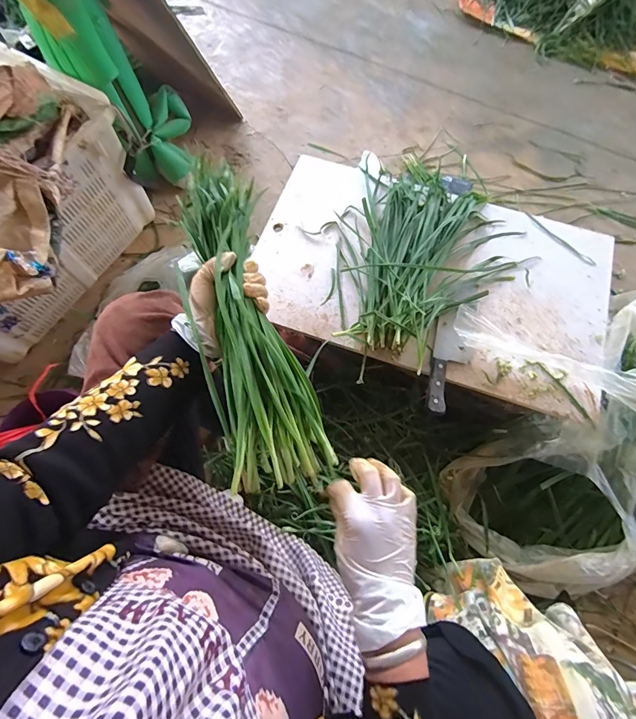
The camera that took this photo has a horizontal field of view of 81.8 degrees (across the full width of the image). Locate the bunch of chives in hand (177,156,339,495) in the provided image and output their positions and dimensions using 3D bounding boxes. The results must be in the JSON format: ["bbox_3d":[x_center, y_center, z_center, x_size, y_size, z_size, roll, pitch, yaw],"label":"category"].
[{"bbox_3d":[-0.096,-0.061,0.458,0.107,0.053,0.426,-18,77,-3],"label":"bunch of chives in hand"}]

